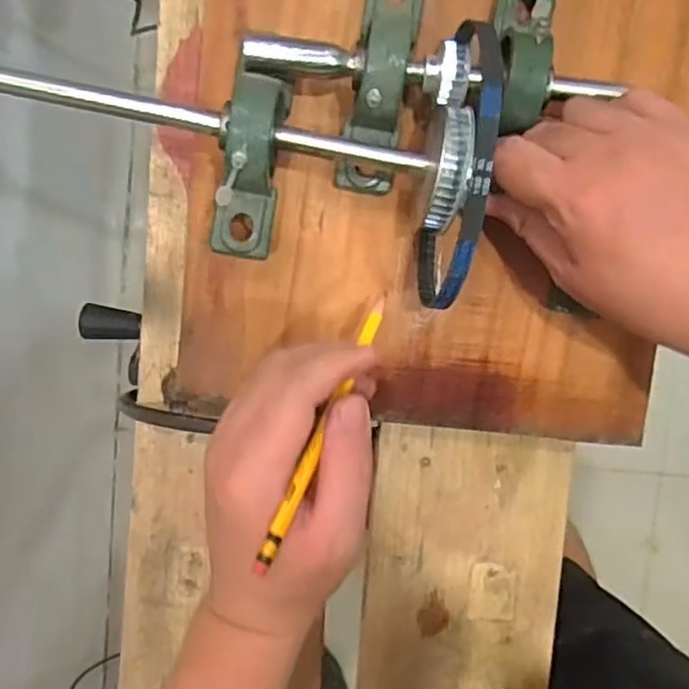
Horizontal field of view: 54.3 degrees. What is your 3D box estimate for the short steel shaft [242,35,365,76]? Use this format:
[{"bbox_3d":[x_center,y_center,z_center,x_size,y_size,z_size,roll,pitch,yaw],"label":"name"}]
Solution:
[{"bbox_3d":[-0.022,-0.151,0.352,0.061,0.016,0.016,3,96,-1],"label":"short steel shaft"}]

